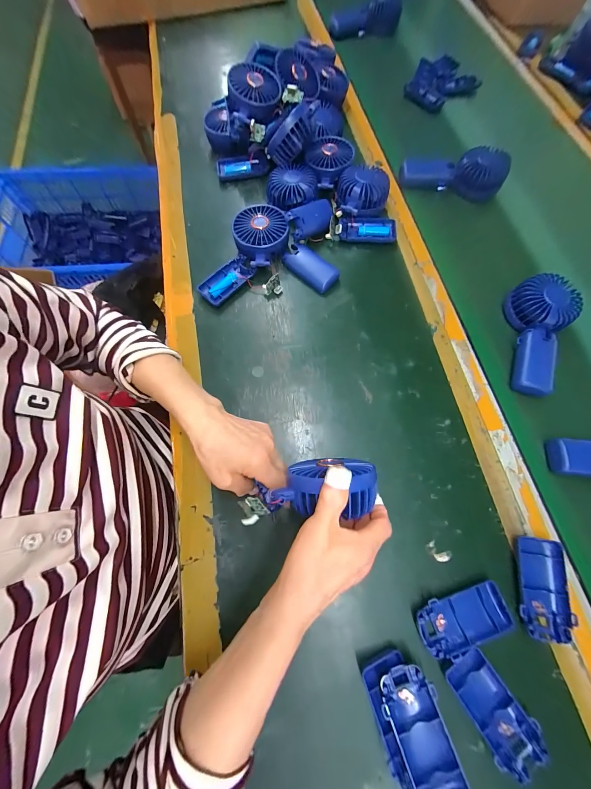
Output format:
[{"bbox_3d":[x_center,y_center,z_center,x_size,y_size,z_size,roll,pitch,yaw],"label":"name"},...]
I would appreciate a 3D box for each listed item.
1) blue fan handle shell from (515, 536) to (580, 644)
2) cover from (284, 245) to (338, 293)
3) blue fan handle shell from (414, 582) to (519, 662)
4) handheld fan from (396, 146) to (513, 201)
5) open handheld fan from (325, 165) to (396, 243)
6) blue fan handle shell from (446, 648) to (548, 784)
[{"bbox_3d":[0.262,0.205,0.294,0.049,0.017,0.092,8,71,2],"label":"blue fan handle shell"},{"bbox_3d":[0.024,-0.201,0.435,0.044,0.019,0.090,-43,77,-14],"label":"cover"},{"bbox_3d":[0.173,0.232,0.286,0.093,0.017,0.047,-16,72,-6],"label":"blue fan handle shell"},{"bbox_3d":[0.285,-0.404,0.501,0.177,0.059,0.063,13,72,3],"label":"handheld fan"},{"bbox_3d":[0.117,-0.316,0.454,0.110,0.043,0.132,8,71,2],"label":"open handheld fan"},{"bbox_3d":[0.186,0.298,0.260,0.048,0.017,0.094,-36,75,-12],"label":"blue fan handle shell"}]

